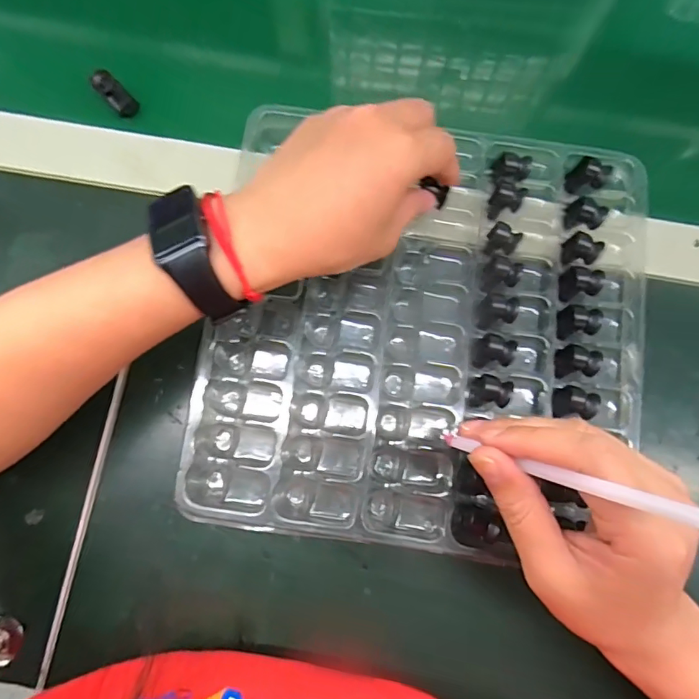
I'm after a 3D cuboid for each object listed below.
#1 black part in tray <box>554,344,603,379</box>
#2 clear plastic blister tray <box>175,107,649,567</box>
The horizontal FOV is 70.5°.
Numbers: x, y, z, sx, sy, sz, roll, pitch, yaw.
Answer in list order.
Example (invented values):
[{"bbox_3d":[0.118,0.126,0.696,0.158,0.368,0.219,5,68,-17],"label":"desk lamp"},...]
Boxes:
[{"bbox_3d":[0.132,0.007,0.288,0.020,0.016,0.018,10,78,2],"label":"black part in tray"},{"bbox_3d":[0.045,-0.016,0.301,0.251,0.033,0.255,7,79,0],"label":"clear plastic blister tray"}]

